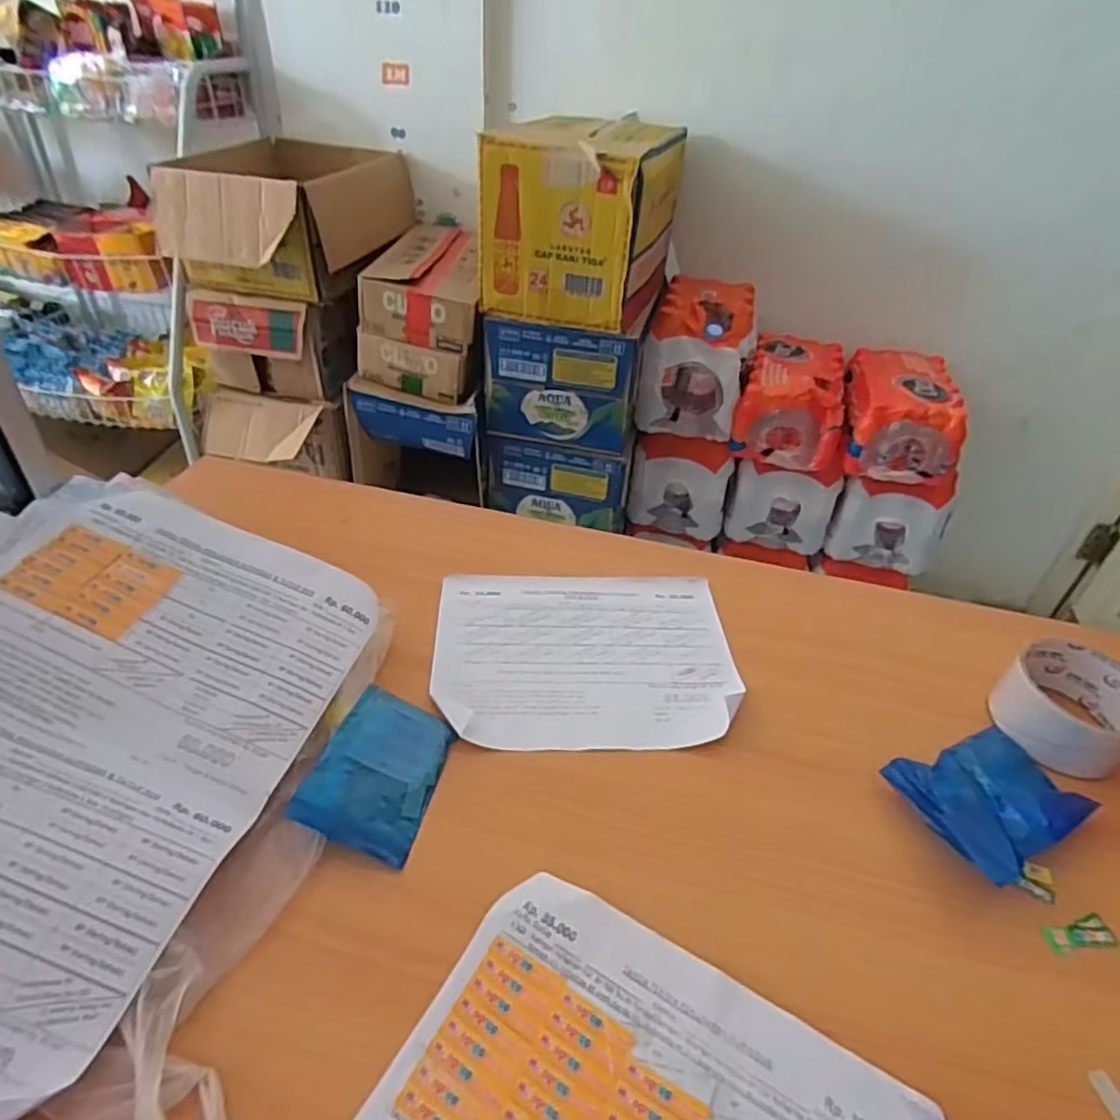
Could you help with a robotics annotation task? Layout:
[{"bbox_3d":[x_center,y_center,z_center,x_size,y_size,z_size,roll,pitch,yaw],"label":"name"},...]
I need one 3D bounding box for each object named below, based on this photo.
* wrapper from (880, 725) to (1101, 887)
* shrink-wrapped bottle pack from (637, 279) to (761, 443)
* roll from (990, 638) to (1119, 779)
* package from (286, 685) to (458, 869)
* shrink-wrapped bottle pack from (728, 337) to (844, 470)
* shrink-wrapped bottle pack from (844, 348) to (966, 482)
[{"bbox_3d":[0.258,0.136,0.399,0.108,0.024,0.077,-13,42,-21],"label":"wrapper"},{"bbox_3d":[0.276,-0.399,1.343,0.186,0.224,0.249,15,40,12],"label":"shrink-wrapped bottle pack"},{"bbox_3d":[0.336,0.096,0.447,0.089,0.038,0.080,-28,49,-34],"label":"roll"},{"bbox_3d":[-0.104,0.121,0.393,0.067,0.010,0.091,25,45,-2],"label":"package"},{"bbox_3d":[0.468,-0.326,1.369,0.195,0.152,0.291,14,40,12],"label":"shrink-wrapped bottle pack"},{"bbox_3d":[0.661,-0.294,1.343,0.190,0.145,0.286,10,39,6],"label":"shrink-wrapped bottle pack"}]

